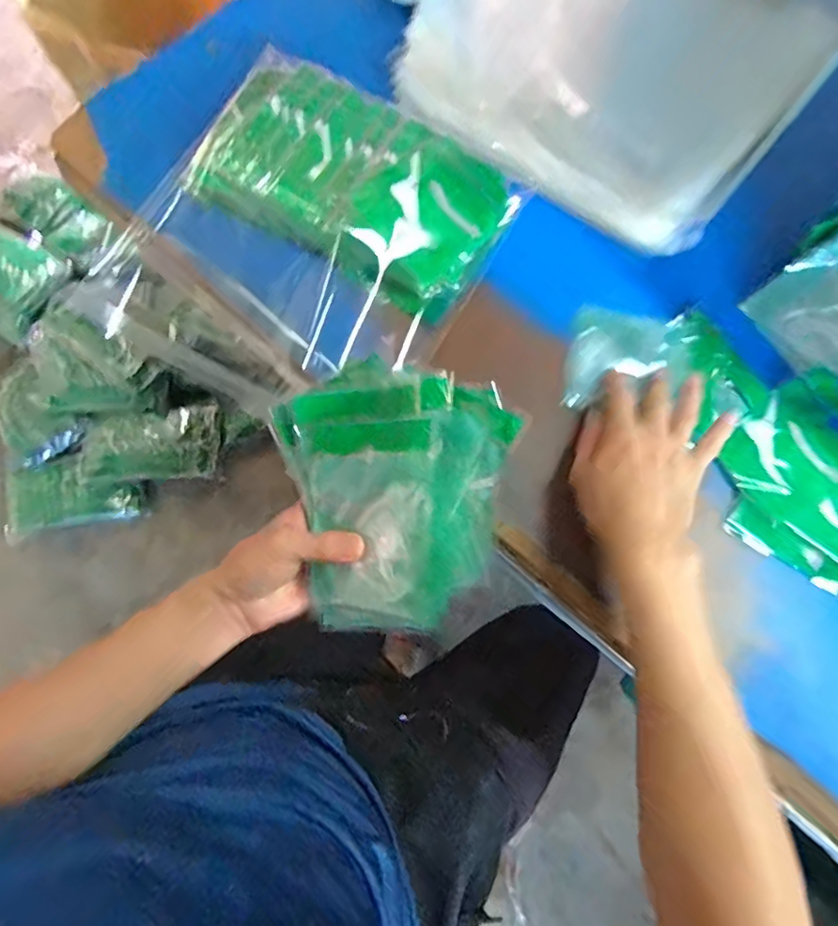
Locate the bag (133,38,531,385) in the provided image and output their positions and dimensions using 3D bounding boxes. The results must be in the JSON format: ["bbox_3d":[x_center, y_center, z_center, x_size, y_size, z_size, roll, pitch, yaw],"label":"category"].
[{"bbox_3d":[-0.082,-0.213,0.471,0.278,0.040,0.260,30,76,6],"label":"bag"}]

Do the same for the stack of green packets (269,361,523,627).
[{"bbox_3d":[-0.015,0.018,0.385,0.168,0.051,0.189,-17,87,9],"label":"stack of green packets"}]

